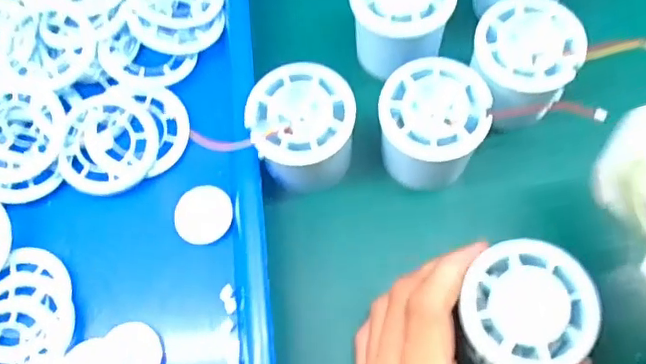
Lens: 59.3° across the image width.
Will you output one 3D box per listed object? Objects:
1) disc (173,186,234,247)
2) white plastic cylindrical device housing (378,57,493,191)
[{"bbox_3d":[-0.066,0.018,0.316,0.031,0.004,0.032,-2,69,4],"label":"disc"},{"bbox_3d":[0.057,-0.026,0.318,0.053,0.072,0.054,11,70,9],"label":"white plastic cylindrical device housing"}]

